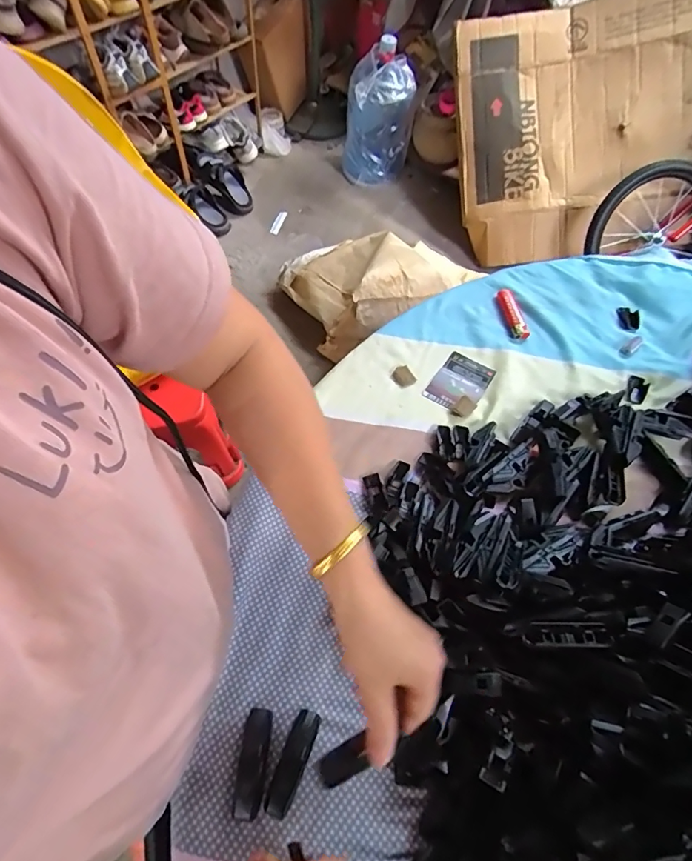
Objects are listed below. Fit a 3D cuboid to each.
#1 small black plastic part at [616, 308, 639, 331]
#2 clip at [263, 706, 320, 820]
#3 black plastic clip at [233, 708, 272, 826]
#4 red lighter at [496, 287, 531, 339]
[{"bbox_3d":[0.383,-0.152,0.627,0.026,0.006,0.041,8,60,3],"label":"small black plastic part"},{"bbox_3d":[-0.043,0.265,0.370,0.021,0.016,0.073,20,61,10],"label":"clip"},{"bbox_3d":[-0.074,0.266,0.370,0.021,0.014,0.073,7,60,2],"label":"black plastic clip"},{"bbox_3d":[0.223,-0.159,0.622,0.024,0.010,0.085,-6,60,-6],"label":"red lighter"}]

